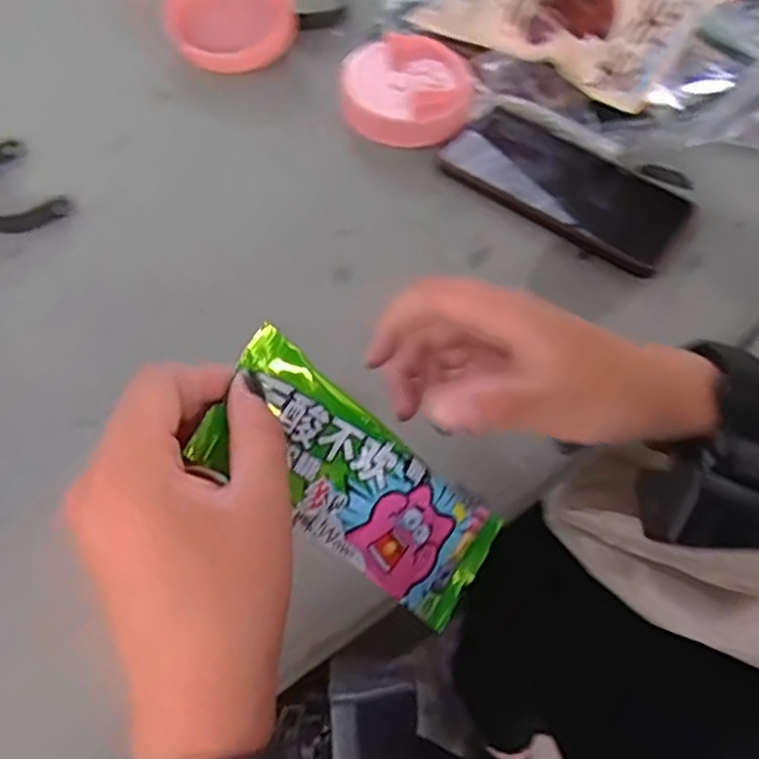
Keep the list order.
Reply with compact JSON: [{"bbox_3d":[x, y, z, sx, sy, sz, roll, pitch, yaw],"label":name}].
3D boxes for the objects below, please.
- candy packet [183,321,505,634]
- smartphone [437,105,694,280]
[{"bbox_3d":[-0.006,0.048,0.286,0.153,0.014,0.054,41,81,-24],"label":"candy packet"},{"bbox_3d":[0.127,-0.134,0.470,0.162,0.014,0.083,35,61,17],"label":"smartphone"}]

